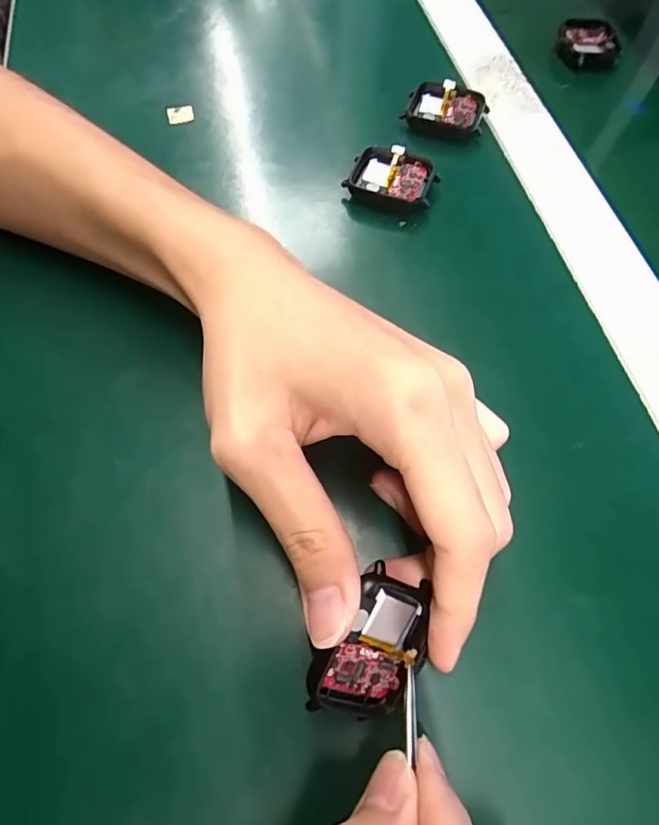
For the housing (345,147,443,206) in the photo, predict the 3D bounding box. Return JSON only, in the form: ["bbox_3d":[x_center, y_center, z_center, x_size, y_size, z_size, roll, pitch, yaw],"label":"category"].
[{"bbox_3d":[0.035,-0.129,0.264,0.046,0.010,0.036,21,65,9],"label":"housing"}]

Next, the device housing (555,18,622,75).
[{"bbox_3d":[0.180,-0.257,0.335,0.042,0.014,0.044,17,66,8],"label":"device housing"}]

